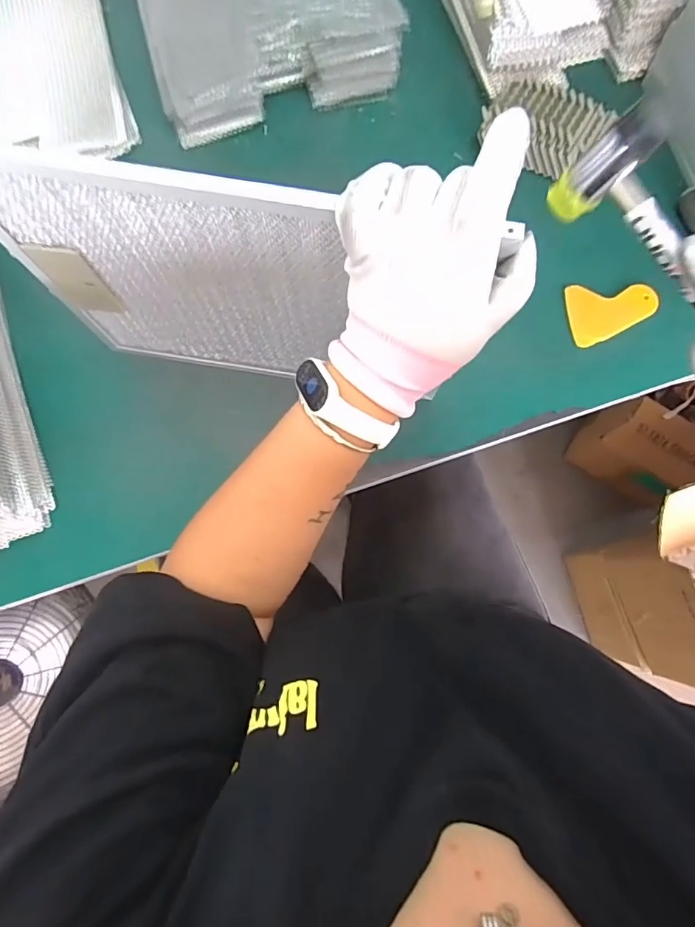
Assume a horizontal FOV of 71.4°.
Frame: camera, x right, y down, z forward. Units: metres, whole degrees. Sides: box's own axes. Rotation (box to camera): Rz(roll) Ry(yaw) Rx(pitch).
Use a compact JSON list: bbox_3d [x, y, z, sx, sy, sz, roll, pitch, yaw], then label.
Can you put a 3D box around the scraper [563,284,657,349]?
[{"bbox_3d":[0.285,-0.163,0.521,0.086,0.004,0.071,-3,74,14],"label":"scraper"}]

